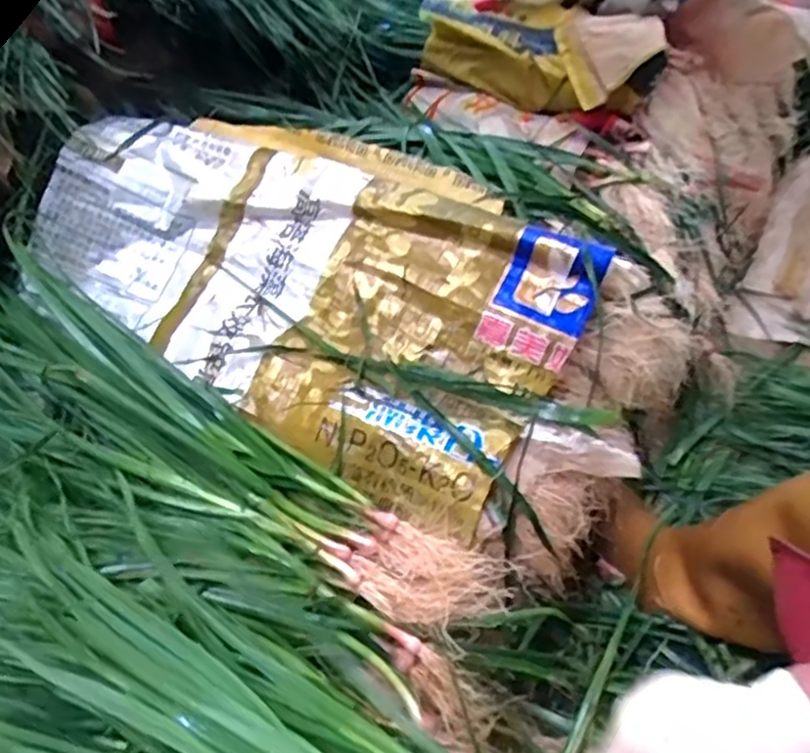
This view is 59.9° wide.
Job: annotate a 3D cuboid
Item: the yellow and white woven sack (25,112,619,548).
[{"bbox_3d":[-0.088,-0.117,0.763,0.549,0.172,0.342,26,52,27],"label":"yellow and white woven sack"}]

